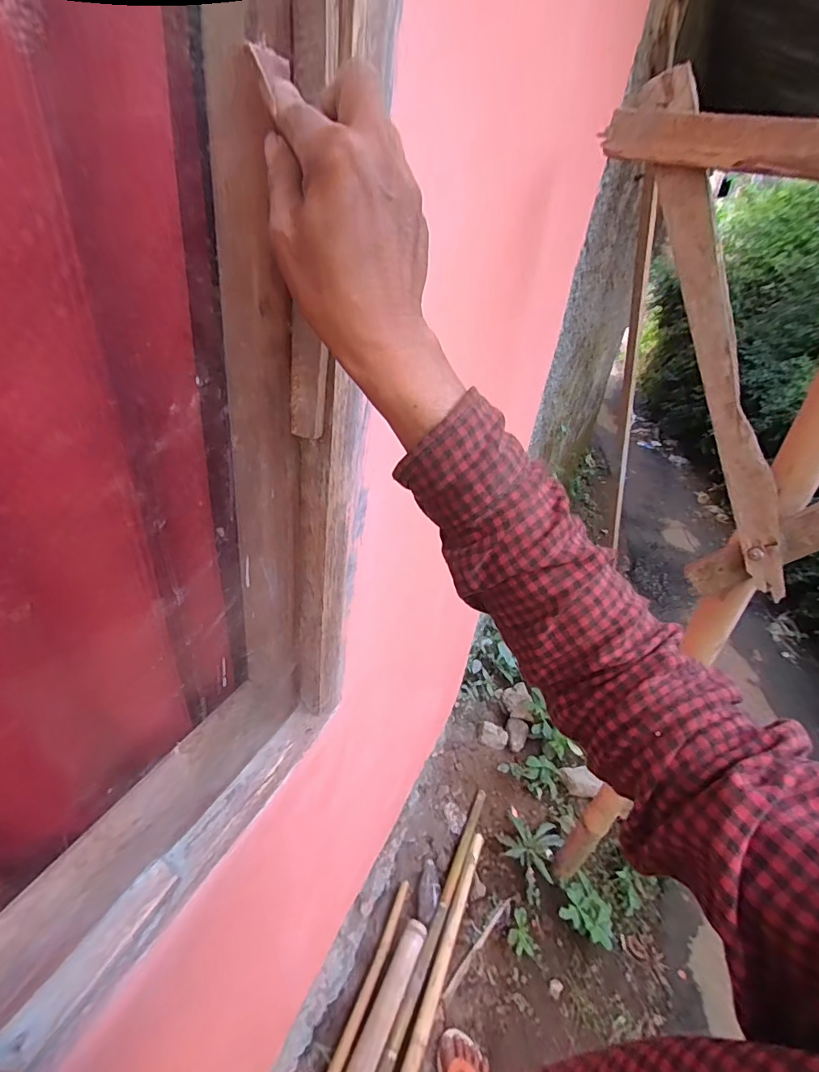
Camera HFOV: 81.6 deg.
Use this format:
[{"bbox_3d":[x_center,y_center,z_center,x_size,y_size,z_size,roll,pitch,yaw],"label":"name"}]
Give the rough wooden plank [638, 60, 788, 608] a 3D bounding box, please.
[{"bbox_3d":[0.388,-0.219,0.590,0.052,0.635,0.041,-11,16,39],"label":"rough wooden plank"}]

